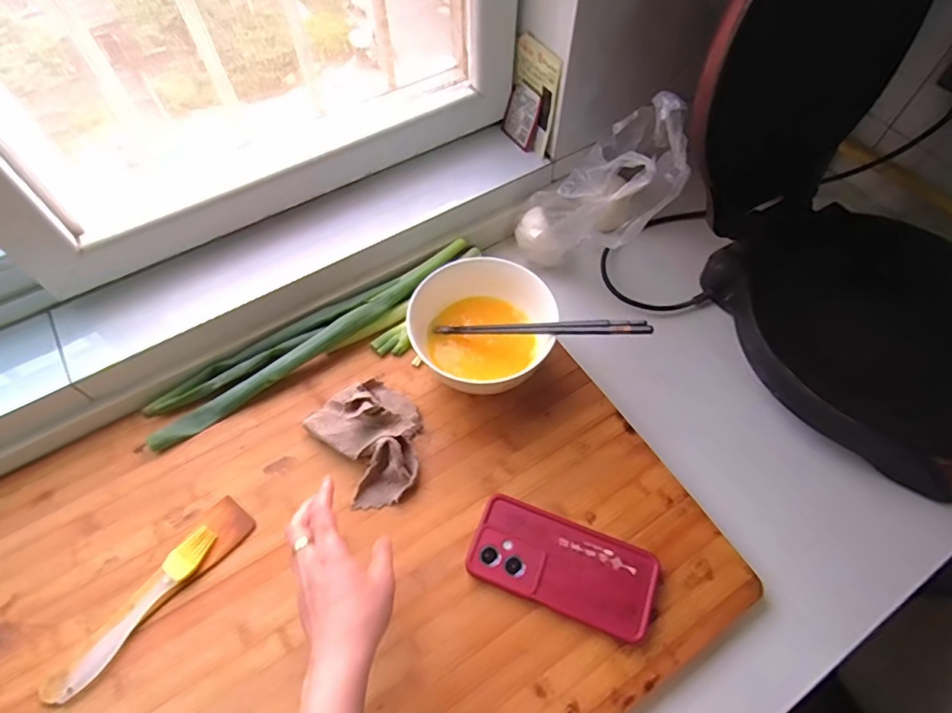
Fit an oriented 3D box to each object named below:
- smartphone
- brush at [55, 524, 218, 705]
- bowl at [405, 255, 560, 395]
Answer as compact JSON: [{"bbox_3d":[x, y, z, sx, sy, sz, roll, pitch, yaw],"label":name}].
[{"bbox_3d":[0.079,0.190,0.490,0.163,0.015,0.077,20,62,11],"label":"smartphone"},{"bbox_3d":[-0.295,0.221,0.468,0.023,0.016,0.161,33,66,18],"label":"brush"},{"bbox_3d":[0.007,-0.030,0.576,0.146,0.077,0.143,0,60,0],"label":"bowl"}]

